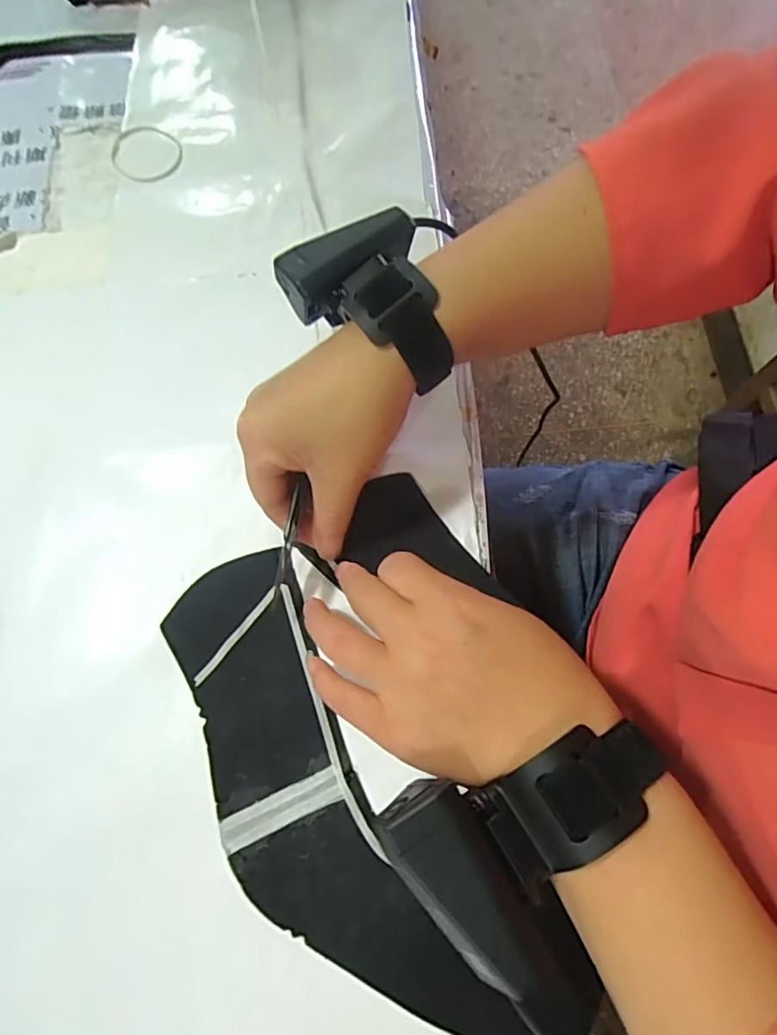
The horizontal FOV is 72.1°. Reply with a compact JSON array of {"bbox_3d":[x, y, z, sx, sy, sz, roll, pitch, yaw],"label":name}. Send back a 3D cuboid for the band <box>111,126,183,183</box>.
[{"bbox_3d":[-0.190,-0.283,0.413,0.057,0.004,0.050,33,75,12],"label":"band"}]

